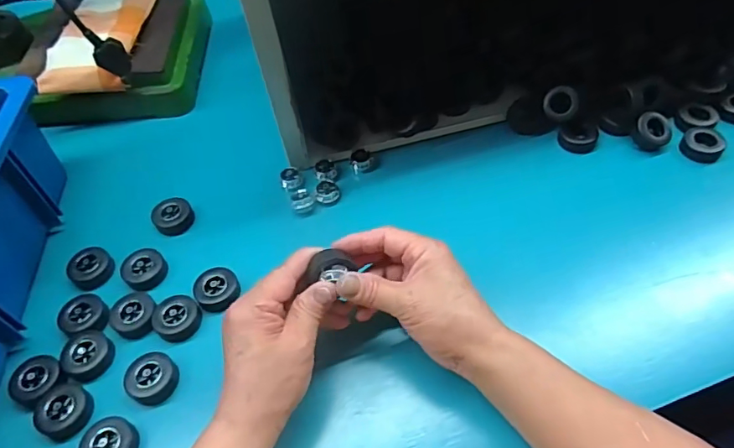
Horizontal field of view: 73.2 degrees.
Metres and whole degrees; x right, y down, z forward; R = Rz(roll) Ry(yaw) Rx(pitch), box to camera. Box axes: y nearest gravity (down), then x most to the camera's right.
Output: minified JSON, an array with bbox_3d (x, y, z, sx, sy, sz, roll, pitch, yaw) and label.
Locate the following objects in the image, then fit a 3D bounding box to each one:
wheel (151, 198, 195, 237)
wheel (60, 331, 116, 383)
[{"bbox_3d":[-0.190,-0.008,0.487,0.037,0.016,0.034,-1,55,2],"label":"wheel"},{"bbox_3d":[-0.227,0.106,0.400,0.040,0.016,0.038,-1,55,2],"label":"wheel"}]

